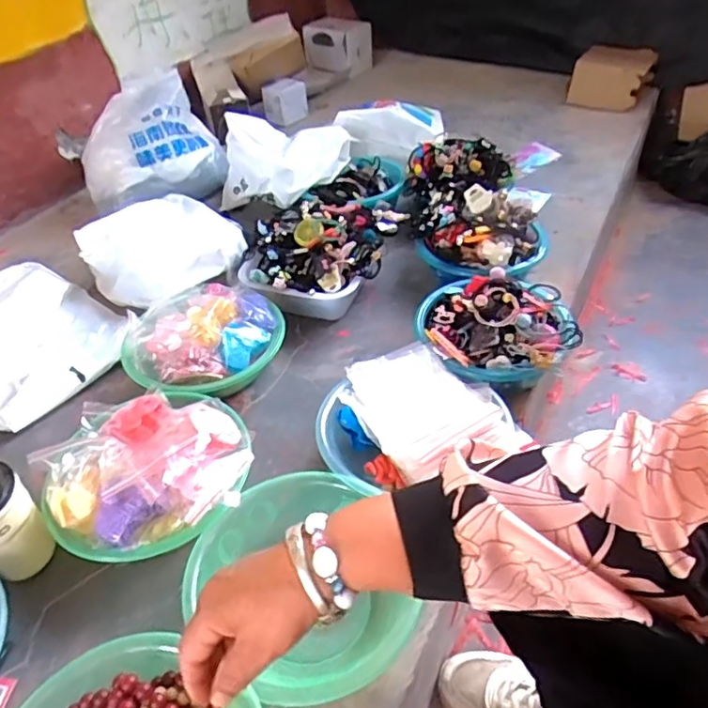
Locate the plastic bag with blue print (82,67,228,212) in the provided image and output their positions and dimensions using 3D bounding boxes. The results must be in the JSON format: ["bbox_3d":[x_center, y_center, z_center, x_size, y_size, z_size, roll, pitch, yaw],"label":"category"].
[{"bbox_3d":[-0.447,-0.465,1.296,0.309,0.215,0.171,-27,46,-22],"label":"plastic bag with blue print"}]

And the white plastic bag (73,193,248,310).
[{"bbox_3d":[-0.347,-0.202,1.082,0.283,0.072,0.276,-25,45,-20],"label":"white plastic bag"}]

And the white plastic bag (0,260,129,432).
[{"bbox_3d":[-0.536,-0.024,0.934,0.314,0.091,0.294,17,46,23],"label":"white plastic bag"}]

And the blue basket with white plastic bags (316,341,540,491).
[{"bbox_3d":[0.073,0.085,0.757,0.255,0.097,0.202,-21,44,-16],"label":"blue basket with white plastic bags"}]

